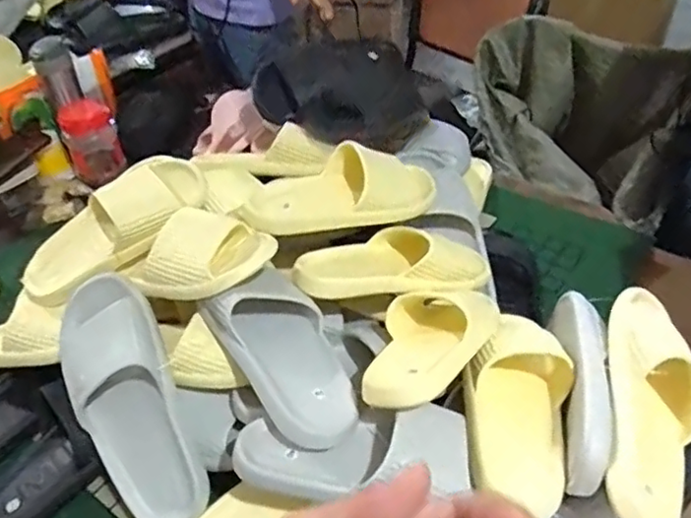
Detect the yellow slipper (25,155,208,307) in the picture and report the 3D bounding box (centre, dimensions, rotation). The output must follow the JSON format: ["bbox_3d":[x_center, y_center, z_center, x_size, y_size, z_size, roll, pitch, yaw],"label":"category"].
[{"bbox_3d":[-0.286,-0.042,0.764,0.244,0.065,0.106,-36,48,3],"label":"yellow slipper"}]

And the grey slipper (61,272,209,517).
[{"bbox_3d":[-0.232,0.148,0.667,0.103,0.072,0.283,-20,78,-19],"label":"grey slipper"}]

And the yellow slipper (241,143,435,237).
[{"bbox_3d":[-0.005,-0.089,0.789,0.246,0.066,0.091,-12,45,-11],"label":"yellow slipper"}]

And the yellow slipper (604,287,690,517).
[{"bbox_3d":[0.298,0.144,0.620,0.098,0.078,0.254,30,58,-7],"label":"yellow slipper"}]

